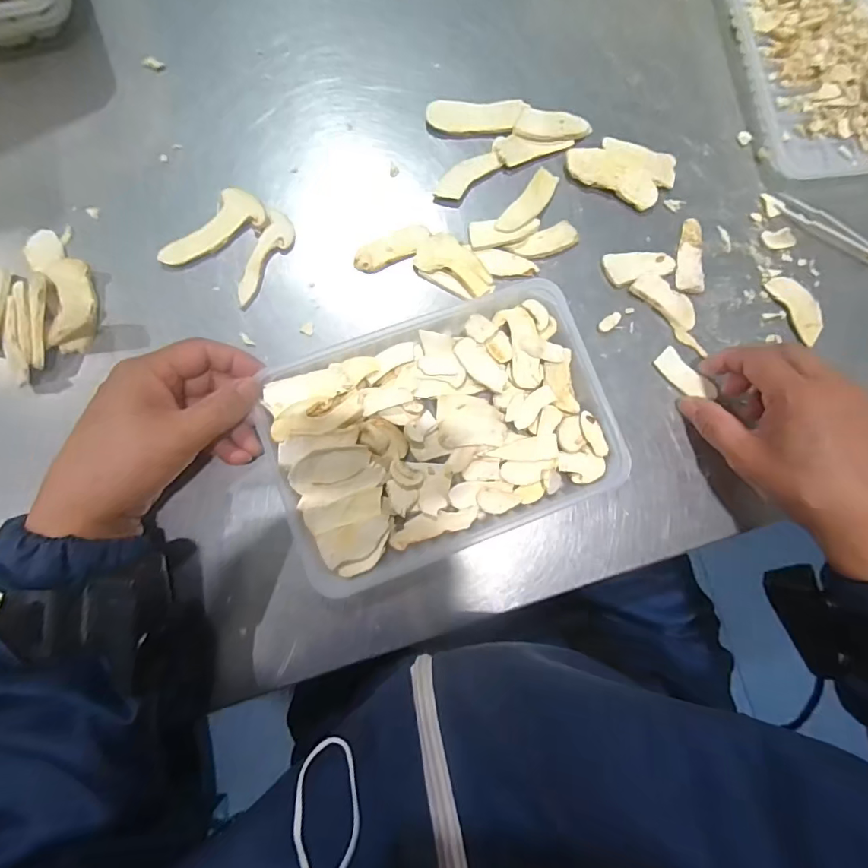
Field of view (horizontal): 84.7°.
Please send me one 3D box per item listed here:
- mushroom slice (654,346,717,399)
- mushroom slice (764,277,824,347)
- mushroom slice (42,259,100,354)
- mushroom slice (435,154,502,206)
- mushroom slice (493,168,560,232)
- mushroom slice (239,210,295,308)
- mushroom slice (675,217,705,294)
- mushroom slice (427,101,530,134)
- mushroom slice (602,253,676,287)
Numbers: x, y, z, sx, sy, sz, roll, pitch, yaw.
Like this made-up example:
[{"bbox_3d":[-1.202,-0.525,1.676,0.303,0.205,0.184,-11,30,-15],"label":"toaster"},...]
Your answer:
[{"bbox_3d":[0.196,-0.045,0.371,0.050,0.005,0.022,38,82,3],"label":"mushroom slice"},{"bbox_3d":[0.296,-0.103,0.387,0.030,0.006,0.059,-26,86,-7],"label":"mushroom slice"},{"bbox_3d":[-0.254,-0.090,0.336,0.029,0.011,0.066,-5,85,-30],"label":"mushroom slice"},{"bbox_3d":[0.025,-0.202,0.376,0.024,0.004,0.059,45,82,1],"label":"mushroom slice"},{"bbox_3d":[0.075,-0.181,0.376,0.022,0.004,0.065,38,82,0],"label":"mushroom slice"},{"bbox_3d":[-0.124,-0.130,0.354,0.024,0.004,0.075,19,83,-2],"label":"mushroom slice"},{"bbox_3d":[0.208,-0.143,0.385,0.022,0.004,0.062,7,83,-4],"label":"mushroom slice"},{"bbox_3d":[0.035,-0.256,0.383,0.078,0.005,0.027,0,84,-5],"label":"mushroom slice"},{"bbox_3d":[0.164,-0.135,0.378,0.057,0.006,0.026,-14,85,-6],"label":"mushroom slice"}]

